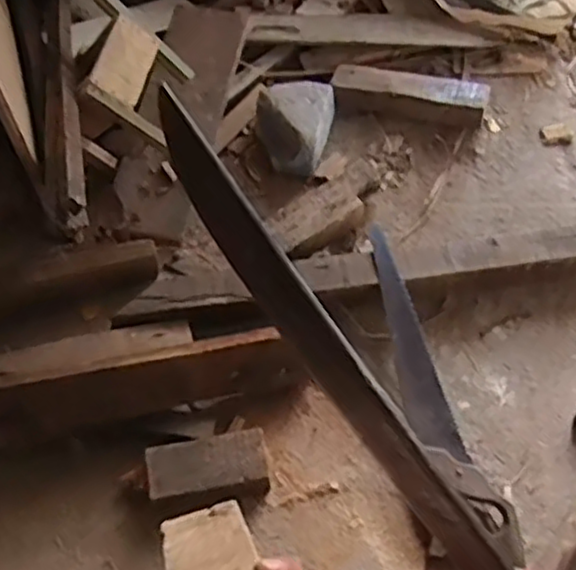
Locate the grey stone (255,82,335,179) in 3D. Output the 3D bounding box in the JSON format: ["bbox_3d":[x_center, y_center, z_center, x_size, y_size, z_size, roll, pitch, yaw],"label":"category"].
[{"bbox_3d":[0.005,-0.239,1.047,0.113,0.057,0.125,10,57,7],"label":"grey stone"}]

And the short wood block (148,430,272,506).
[{"bbox_3d":[-0.091,0.200,0.774,0.121,0.040,0.062,-10,57,-6],"label":"short wood block"}]

